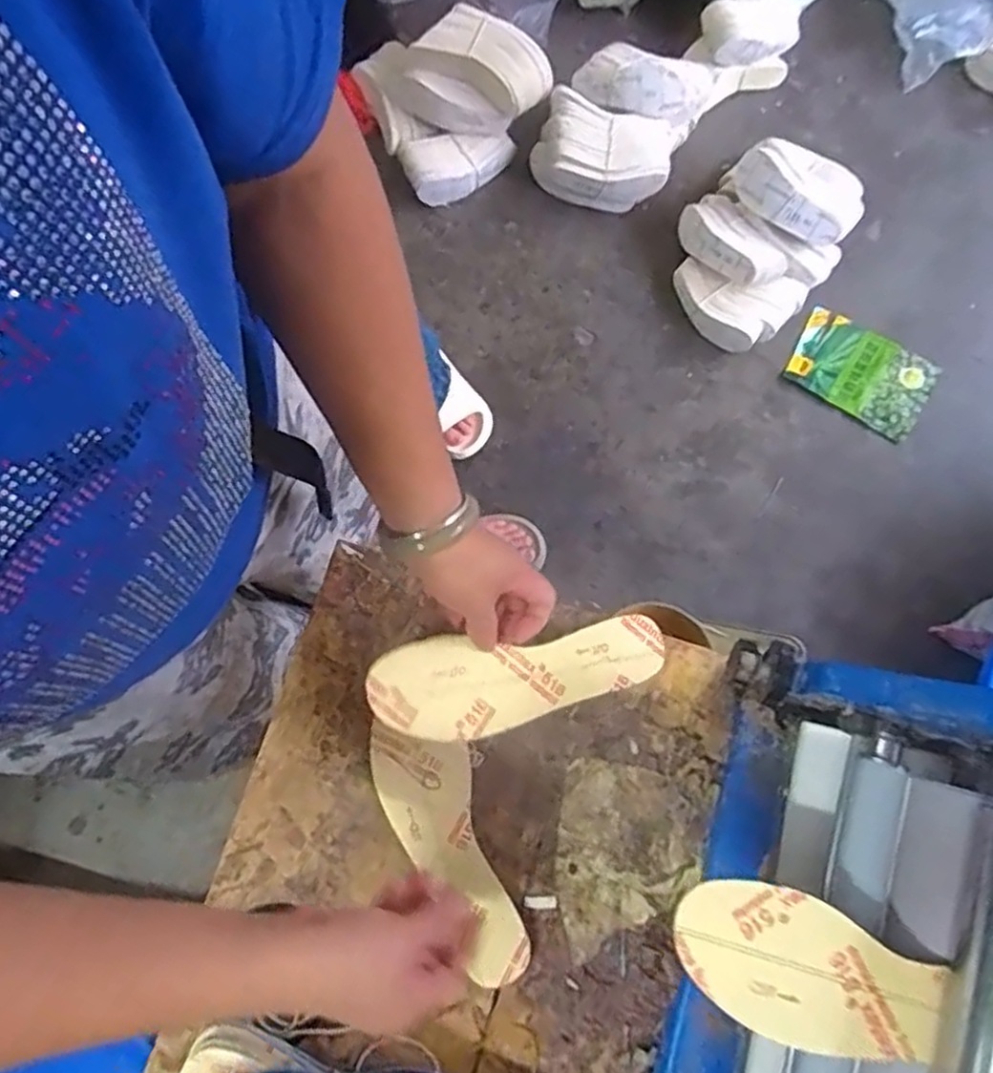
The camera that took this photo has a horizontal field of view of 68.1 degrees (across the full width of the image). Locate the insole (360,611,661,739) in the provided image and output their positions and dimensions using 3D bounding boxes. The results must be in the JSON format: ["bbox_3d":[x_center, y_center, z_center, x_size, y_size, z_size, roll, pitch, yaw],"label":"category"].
[{"bbox_3d":[0.019,0.107,0.557,0.224,0.007,0.072,-5,82,-8],"label":"insole"}]

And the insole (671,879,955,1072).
[{"bbox_3d":[0.207,0.249,0.395,0.223,0.007,0.072,17,75,7],"label":"insole"}]

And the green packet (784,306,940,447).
[{"bbox_3d":[0.684,-0.312,1.377,0.254,0.031,0.176,32,77,10],"label":"green packet"}]

